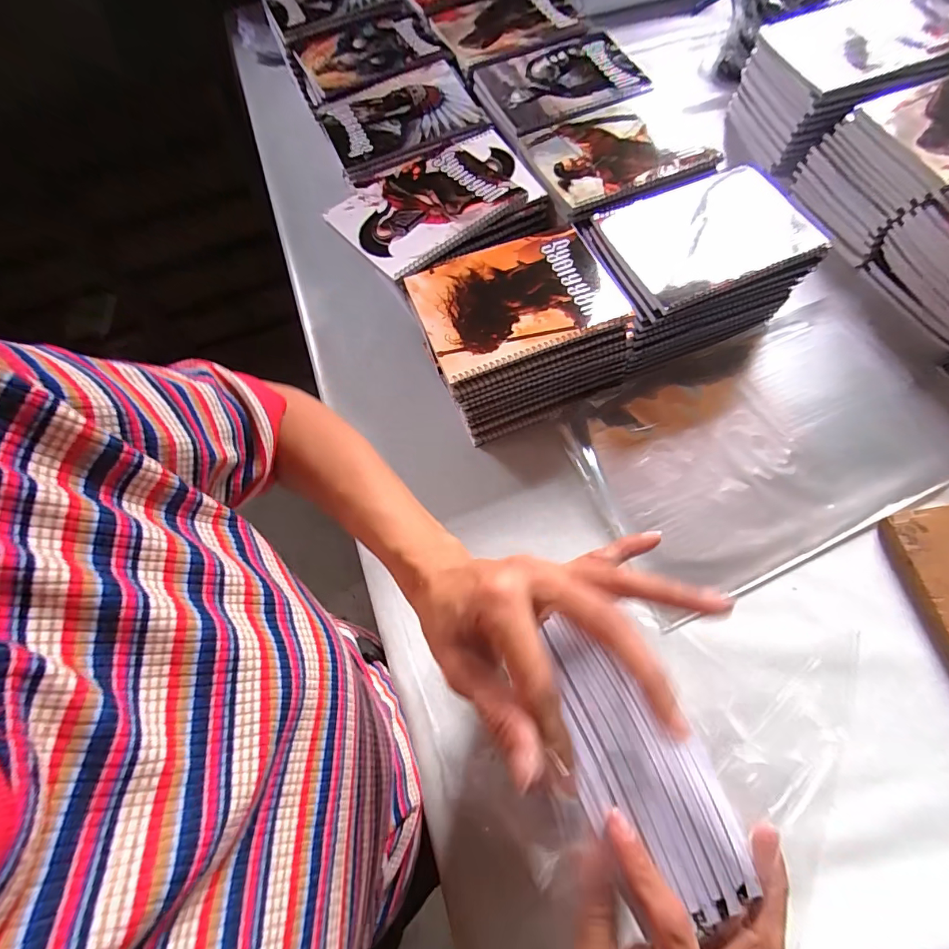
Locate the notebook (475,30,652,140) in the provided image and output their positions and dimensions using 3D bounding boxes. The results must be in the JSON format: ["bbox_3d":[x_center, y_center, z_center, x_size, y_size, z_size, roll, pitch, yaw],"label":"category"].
[{"bbox_3d":[0.118,-0.531,0.617,0.192,0.020,0.159,-21,66,-4],"label":"notebook"}]

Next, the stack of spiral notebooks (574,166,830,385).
[{"bbox_3d":[0.240,-0.237,0.550,0.205,0.112,0.173,-18,66,-6],"label":"stack of spiral notebooks"}]

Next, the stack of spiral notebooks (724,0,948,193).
[{"bbox_3d":[0.513,-0.536,0.653,0.214,0.143,0.197,-21,66,-3],"label":"stack of spiral notebooks"}]

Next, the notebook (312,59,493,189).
[{"bbox_3d":[-0.095,-0.475,0.606,0.197,0.018,0.169,-24,67,-5],"label":"notebook"}]

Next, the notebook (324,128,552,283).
[{"bbox_3d":[-0.040,-0.330,0.543,0.235,0.007,0.148,-37,68,-10],"label":"notebook"}]

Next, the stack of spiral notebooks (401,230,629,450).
[{"bbox_3d":[0.048,-0.158,0.524,0.206,0.119,0.171,-22,66,-7],"label":"stack of spiral notebooks"}]

